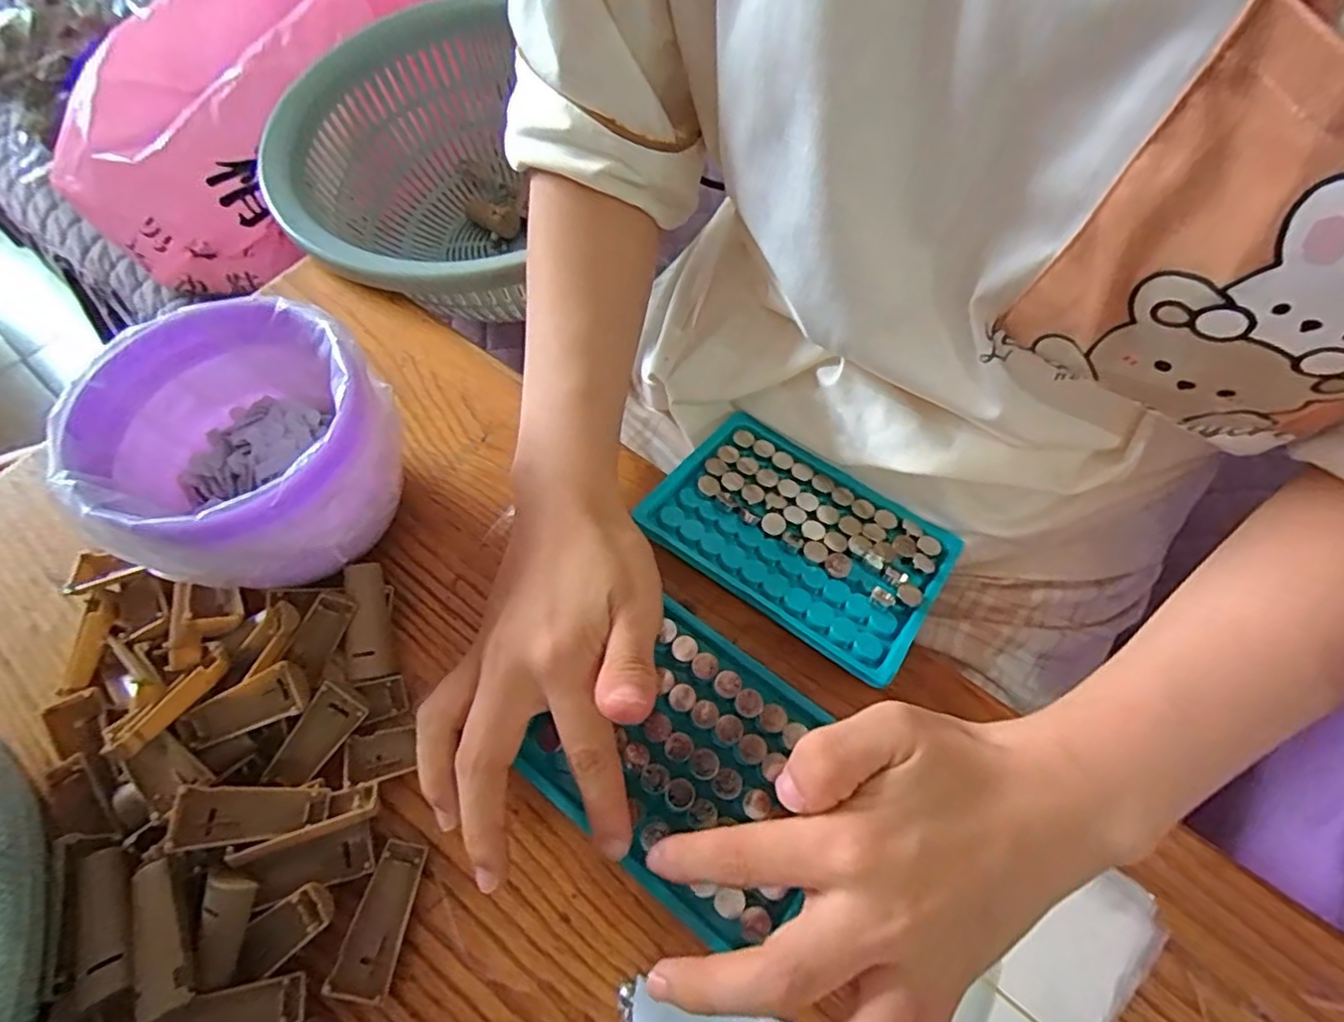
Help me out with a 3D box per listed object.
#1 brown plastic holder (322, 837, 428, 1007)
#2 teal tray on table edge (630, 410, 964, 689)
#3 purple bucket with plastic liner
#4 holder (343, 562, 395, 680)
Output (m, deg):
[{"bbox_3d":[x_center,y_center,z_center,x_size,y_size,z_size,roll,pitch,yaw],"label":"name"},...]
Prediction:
[{"bbox_3d":[-0.108,0.150,0.243,0.021,0.013,0.049,7,63,5],"label":"brown plastic holder"},{"bbox_3d":[0.059,0.008,0.307,0.131,0.011,0.086,33,68,17],"label":"teal tray on table edge"},{"bbox_3d":[-0.175,-0.018,0.287,0.104,0.091,0.108,-1,62,2],"label":"purple bucket with plastic liner"},{"bbox_3d":[-0.134,0.048,0.286,0.017,0.013,0.049,-8,76,-2],"label":"holder"}]

